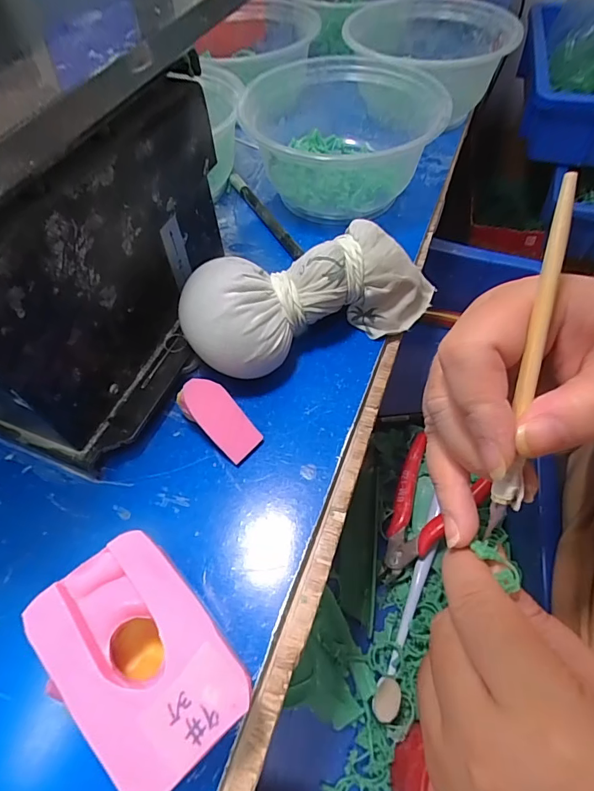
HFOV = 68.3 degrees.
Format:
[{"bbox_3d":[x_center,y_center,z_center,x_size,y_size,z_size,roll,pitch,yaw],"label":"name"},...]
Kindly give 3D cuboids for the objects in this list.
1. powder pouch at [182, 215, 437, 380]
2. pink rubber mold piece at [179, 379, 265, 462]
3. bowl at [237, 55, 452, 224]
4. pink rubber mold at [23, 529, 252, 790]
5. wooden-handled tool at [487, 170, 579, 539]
[{"bbox_3d":[0.013,-0.054,0.238,0.148,0.056,0.052,-23,58,-12],"label":"powder pouch"},{"bbox_3d":[-0.038,0.011,0.216,0.045,0.004,0.021,47,66,-4],"label":"pink rubber mold piece"},{"bbox_3d":[0.032,-0.173,0.309,0.127,0.066,0.130,-1,56,2],"label":"bowl"},{"bbox_3d":[-0.051,0.092,0.154,0.047,0.045,0.068,-37,62,-20],"label":"pink rubber mold"},{"bbox_3d":[0.076,-0.009,0.143,0.008,0.006,0.115,8,99,8],"label":"wooden-handled tool"}]

